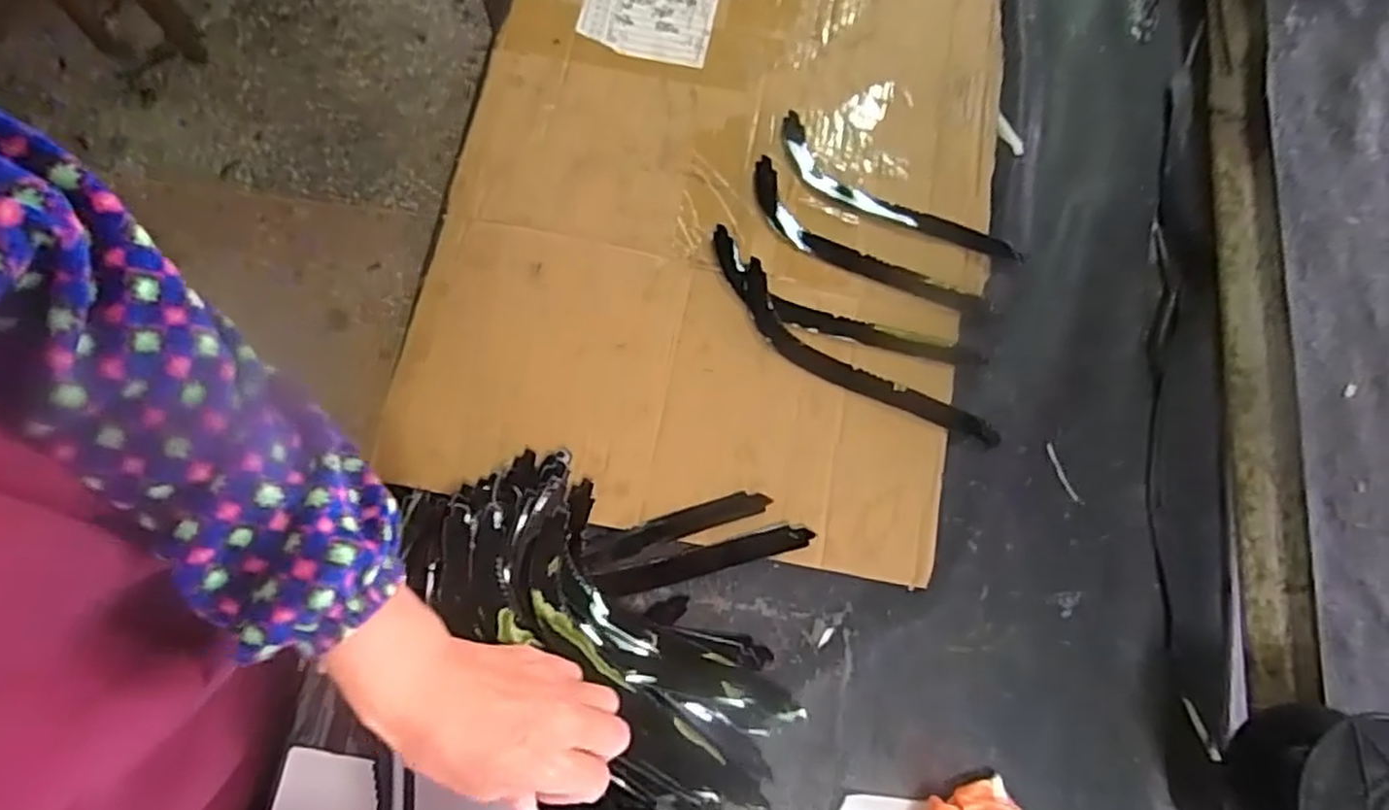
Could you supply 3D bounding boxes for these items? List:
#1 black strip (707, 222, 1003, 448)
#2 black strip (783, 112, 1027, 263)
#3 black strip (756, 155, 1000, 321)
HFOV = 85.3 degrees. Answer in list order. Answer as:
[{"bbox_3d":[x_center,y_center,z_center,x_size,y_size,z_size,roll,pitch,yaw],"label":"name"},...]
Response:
[{"bbox_3d":[0.103,-0.038,0.544,0.250,0.014,0.054,37,76,9],"label":"black strip"},{"bbox_3d":[0.150,-0.156,0.578,0.209,0.008,0.051,33,75,8],"label":"black strip"},{"bbox_3d":[0.126,-0.116,0.565,0.210,0.006,0.051,35,75,8],"label":"black strip"}]

